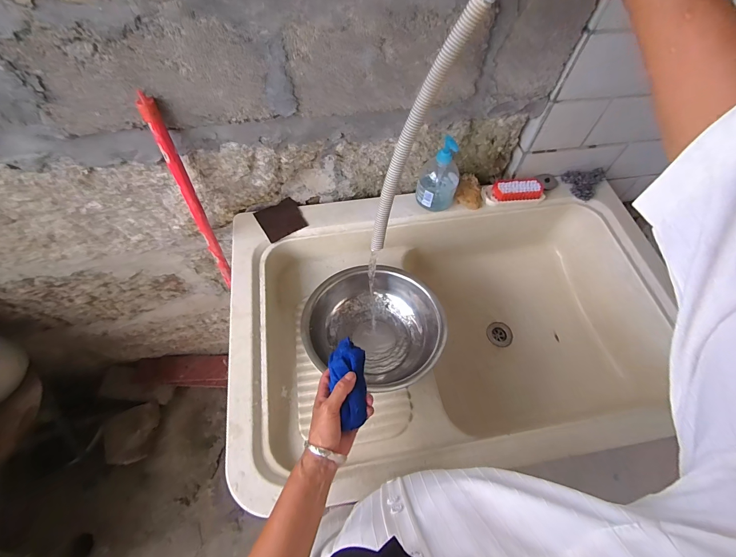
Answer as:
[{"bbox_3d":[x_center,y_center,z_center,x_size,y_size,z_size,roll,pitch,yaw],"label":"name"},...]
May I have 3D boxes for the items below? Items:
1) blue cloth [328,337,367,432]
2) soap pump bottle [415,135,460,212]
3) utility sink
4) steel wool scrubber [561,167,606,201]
[{"bbox_3d":[-0.023,0.142,0.470,0.052,0.040,0.125,-7,54,-9],"label":"blue cloth"},{"bbox_3d":[0.156,-0.227,0.707,0.088,0.149,0.081,19,59,7],"label":"soap pump bottle"},{"bbox_3d":[0.158,0.111,0.731,0.823,0.244,0.533,-5,59,-8],"label":"utility sink"},{"bbox_3d":[0.513,-0.237,0.798,0.082,0.034,0.090,36,62,17],"label":"steel wool scrubber"}]

